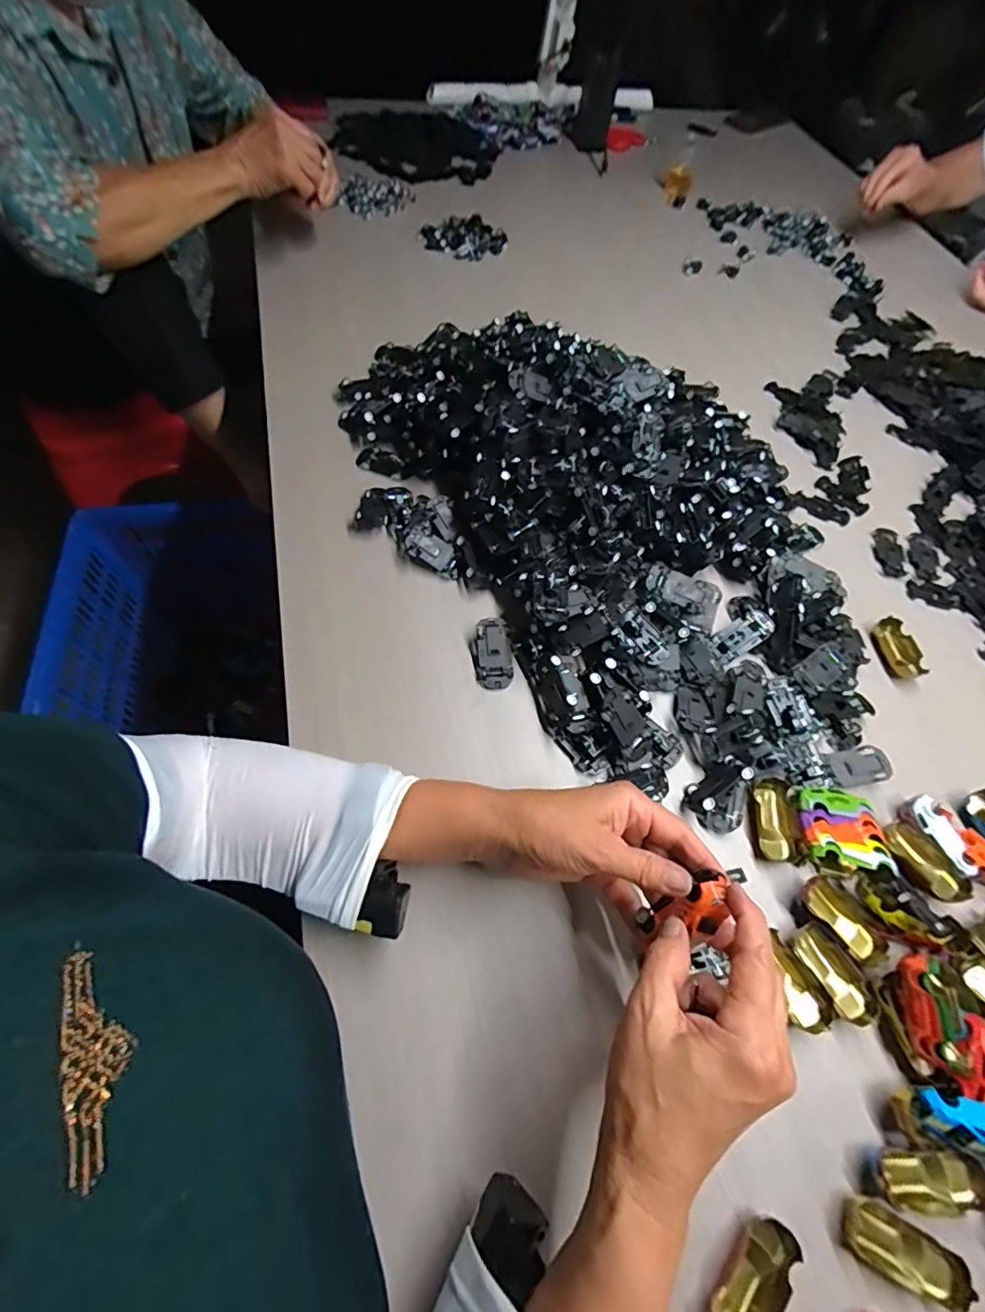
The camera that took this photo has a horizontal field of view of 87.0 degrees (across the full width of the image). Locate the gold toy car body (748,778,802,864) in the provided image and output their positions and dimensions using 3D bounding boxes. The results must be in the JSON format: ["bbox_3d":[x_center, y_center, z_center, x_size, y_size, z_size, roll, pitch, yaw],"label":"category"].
[{"bbox_3d":[0.229,0.135,0.424,0.032,0.020,0.062,6,61,-1],"label":"gold toy car body"}]

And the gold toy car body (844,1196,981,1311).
[{"bbox_3d":[0.245,0.355,0.310,0.064,0.018,0.030,23,62,9],"label":"gold toy car body"}]

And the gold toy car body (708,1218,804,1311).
[{"bbox_3d":[0.148,0.357,0.295,0.064,0.014,0.030,-38,70,-21],"label":"gold toy car body"}]

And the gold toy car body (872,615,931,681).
[{"bbox_3d":[0.402,-0.007,0.515,0.031,0.017,0.060,-8,62,-8],"label":"gold toy car body"}]

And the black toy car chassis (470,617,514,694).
[{"bbox_3d":[0.000,-0.002,0.473,0.034,0.018,0.065,-9,62,-9],"label":"black toy car chassis"}]

